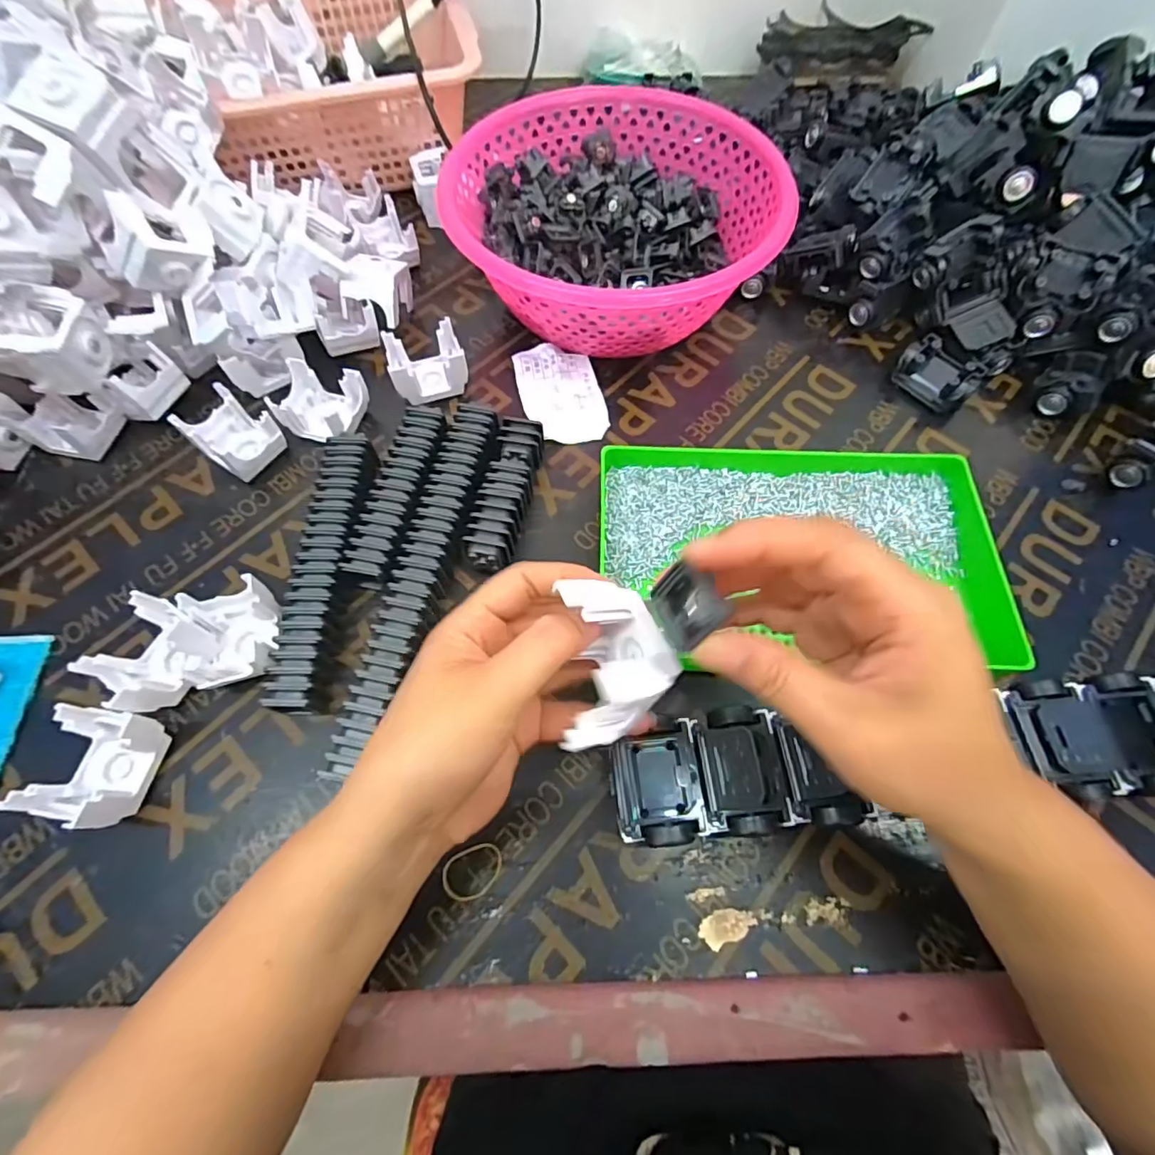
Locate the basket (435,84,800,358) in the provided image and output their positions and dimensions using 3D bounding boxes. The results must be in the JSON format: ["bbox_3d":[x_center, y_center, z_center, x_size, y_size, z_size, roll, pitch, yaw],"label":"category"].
[{"bbox_3d":[0.028,-0.282,0.442,0.246,0.097,0.230,0,65,0],"label":"basket"}]

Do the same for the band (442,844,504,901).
[{"bbox_3d":[-0.056,0.159,0.288,0.032,0.004,0.025,-17,67,-8],"label":"band"}]

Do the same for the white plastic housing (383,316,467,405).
[{"bbox_3d":[-0.117,-0.165,0.422,0.057,0.037,0.051,-20,67,-9],"label":"white plastic housing"}]

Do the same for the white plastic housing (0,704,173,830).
[{"bbox_3d":[-0.262,0.102,0.292,0.045,0.037,0.056,10,66,4],"label":"white plastic housing"}]

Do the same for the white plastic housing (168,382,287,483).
[{"bbox_3d":[-0.250,-0.103,0.391,0.054,0.036,0.045,35,70,15],"label":"white plastic housing"}]

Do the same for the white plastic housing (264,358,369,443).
[{"bbox_3d":[-0.191,-0.129,0.401,0.058,0.035,0.048,17,67,7],"label":"white plastic housing"}]

